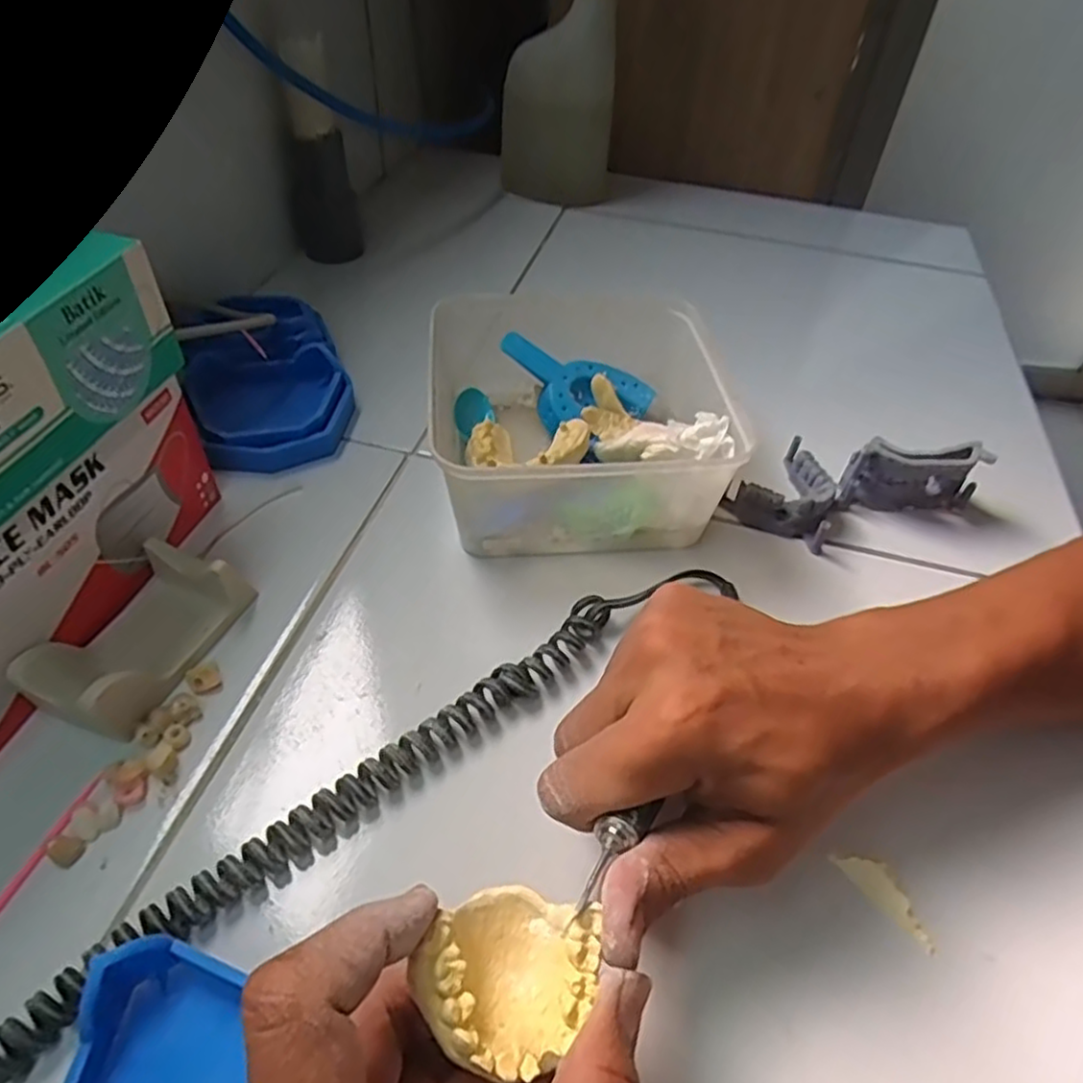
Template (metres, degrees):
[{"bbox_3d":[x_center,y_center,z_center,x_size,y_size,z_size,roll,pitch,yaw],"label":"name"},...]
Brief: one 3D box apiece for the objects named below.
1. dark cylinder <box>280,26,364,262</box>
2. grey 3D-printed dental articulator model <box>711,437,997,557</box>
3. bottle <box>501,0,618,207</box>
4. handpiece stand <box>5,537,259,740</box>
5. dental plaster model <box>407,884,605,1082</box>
[{"bbox_3d":[-0.170,-0.293,0.538,0.039,0.153,0.031,23,49,17],"label":"dark cylinder"},{"bbox_3d":[0.183,-0.043,0.420,0.143,0.046,0.070,-14,49,-17],"label":"grey 3D-printed dental articulator model"},{"bbox_3d":[0.021,-0.435,0.642,0.109,0.231,0.067,0,46,-4],"label":"bottle"},{"bbox_3d":[-0.179,0.042,0.314,0.049,0.031,0.088,16,48,11],"label":"handpiece stand"},{"bbox_3d":[-0.009,0.121,0.201,0.044,0.025,0.047,26,51,18],"label":"dental plaster model"}]

